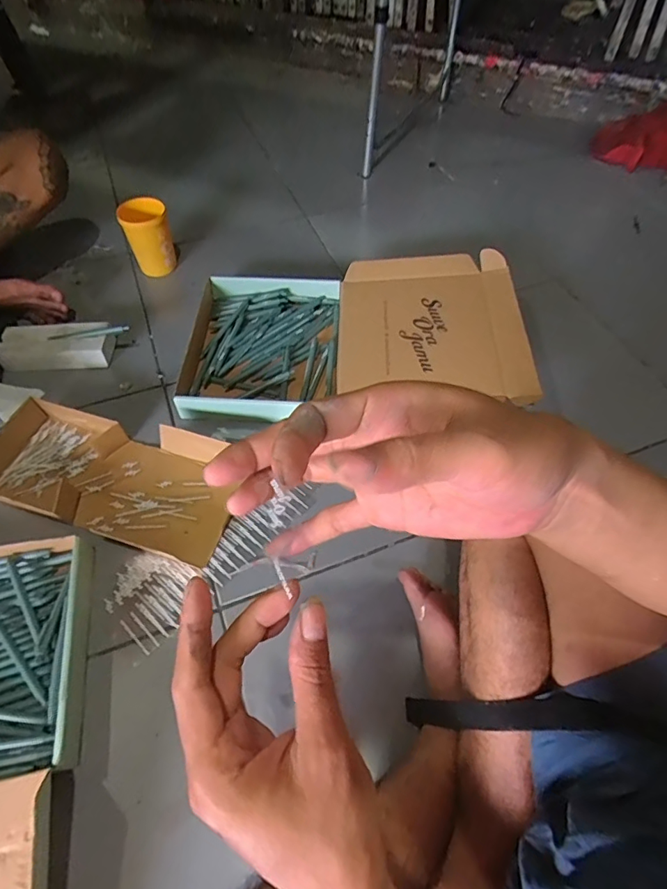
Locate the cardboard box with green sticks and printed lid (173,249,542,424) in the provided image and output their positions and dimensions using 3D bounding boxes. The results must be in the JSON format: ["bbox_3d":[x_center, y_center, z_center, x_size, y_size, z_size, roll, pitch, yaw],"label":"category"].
[{"bbox_3d":[0.032,-0.186,0.833,0.559,0.085,0.356,0,56,0],"label":"cardboard box with green sticks and printed lid"}]

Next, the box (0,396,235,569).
[{"bbox_3d":[-0.322,0.043,0.705,0.357,0.048,0.177,14,57,10],"label":"box"}]

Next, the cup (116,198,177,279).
[{"bbox_3d":[-0.362,-0.405,0.956,0.084,0.129,0.072,-22,58,-14],"label":"cup"}]

